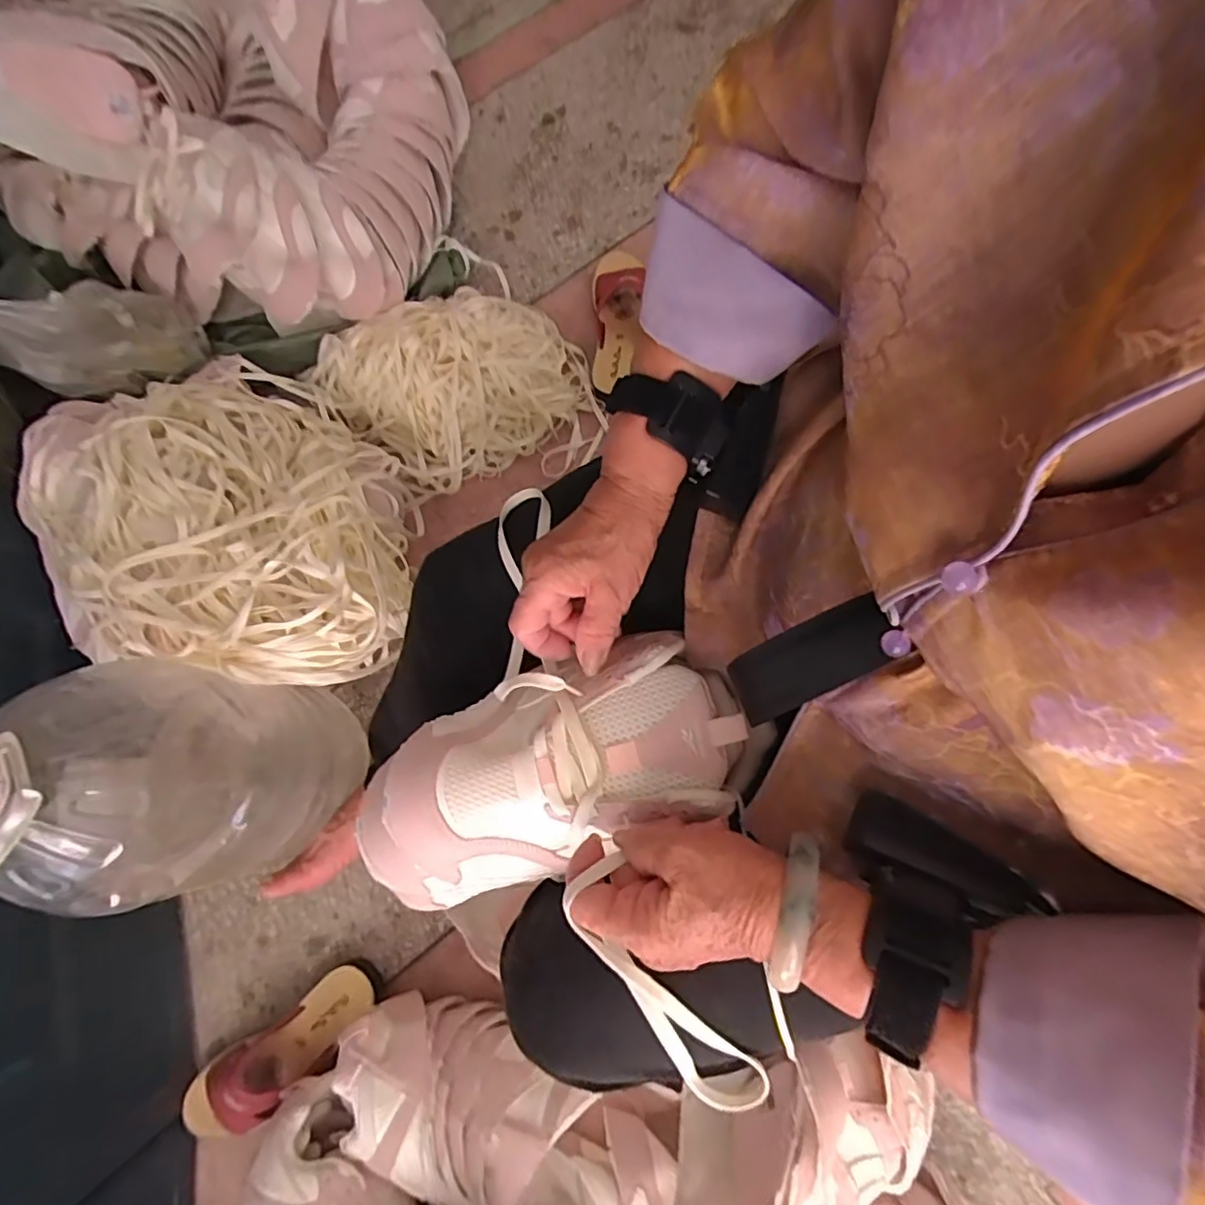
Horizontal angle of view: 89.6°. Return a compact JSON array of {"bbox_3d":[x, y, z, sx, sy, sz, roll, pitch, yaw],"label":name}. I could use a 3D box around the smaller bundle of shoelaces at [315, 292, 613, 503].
[{"bbox_3d":[-0.199,-0.306,0.825,0.343,0.096,0.250,-25,78,-4],"label":"smaller bundle of shoelaces"}]

